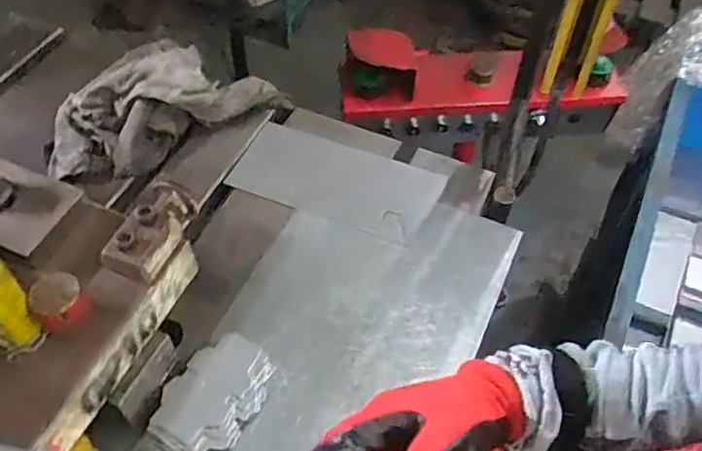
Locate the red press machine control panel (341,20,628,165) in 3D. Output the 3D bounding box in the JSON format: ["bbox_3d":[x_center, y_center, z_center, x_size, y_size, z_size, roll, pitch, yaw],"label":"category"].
[{"bbox_3d":[0.262,-0.255,1.279,0.546,0.251,0.094,-5,52,-4],"label":"red press machine control panel"}]

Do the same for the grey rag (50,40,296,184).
[{"bbox_3d":[-0.258,-0.170,0.840,0.305,0.075,0.157,-34,59,-23],"label":"grey rag"}]

